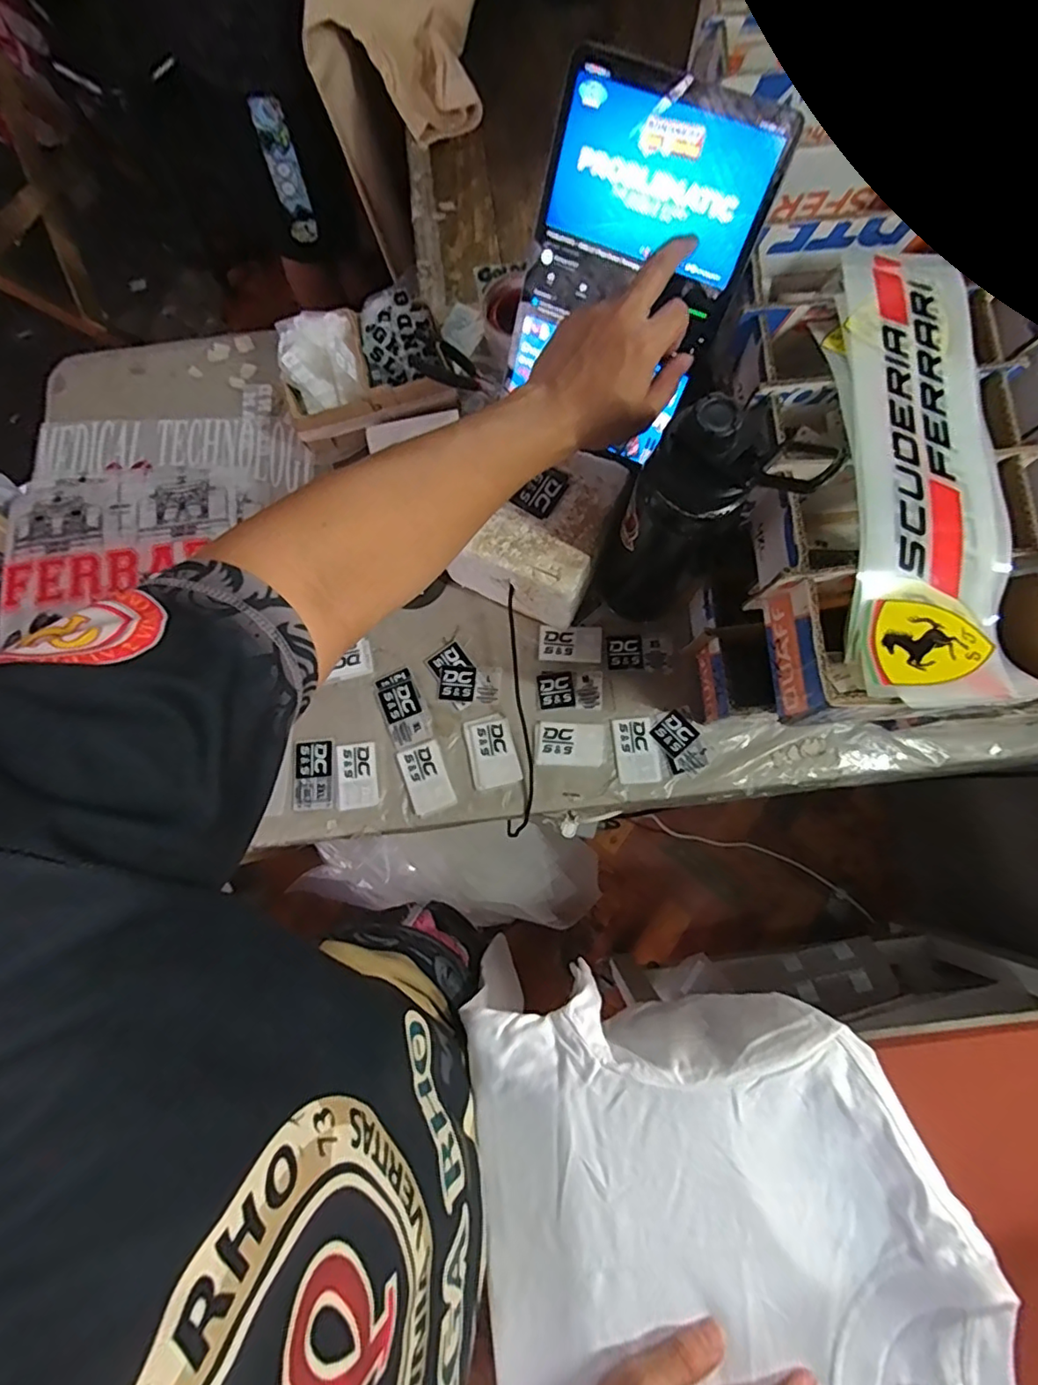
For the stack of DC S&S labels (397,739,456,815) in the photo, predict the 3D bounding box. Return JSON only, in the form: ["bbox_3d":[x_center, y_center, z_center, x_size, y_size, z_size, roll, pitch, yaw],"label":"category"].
[{"bbox_3d":[-0.094,0.086,0.575,0.042,0.004,0.069,-23,79,-3],"label":"stack of DC S&S labels"}]

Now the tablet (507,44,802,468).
[{"bbox_3d":[0.082,-0.320,0.450,0.156,0.231,0.018,28,41,6],"label":"tablet"}]

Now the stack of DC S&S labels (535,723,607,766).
[{"bbox_3d":[0.053,0.052,0.577,0.070,0.004,0.043,1,79,1],"label":"stack of DC S&S labels"}]

